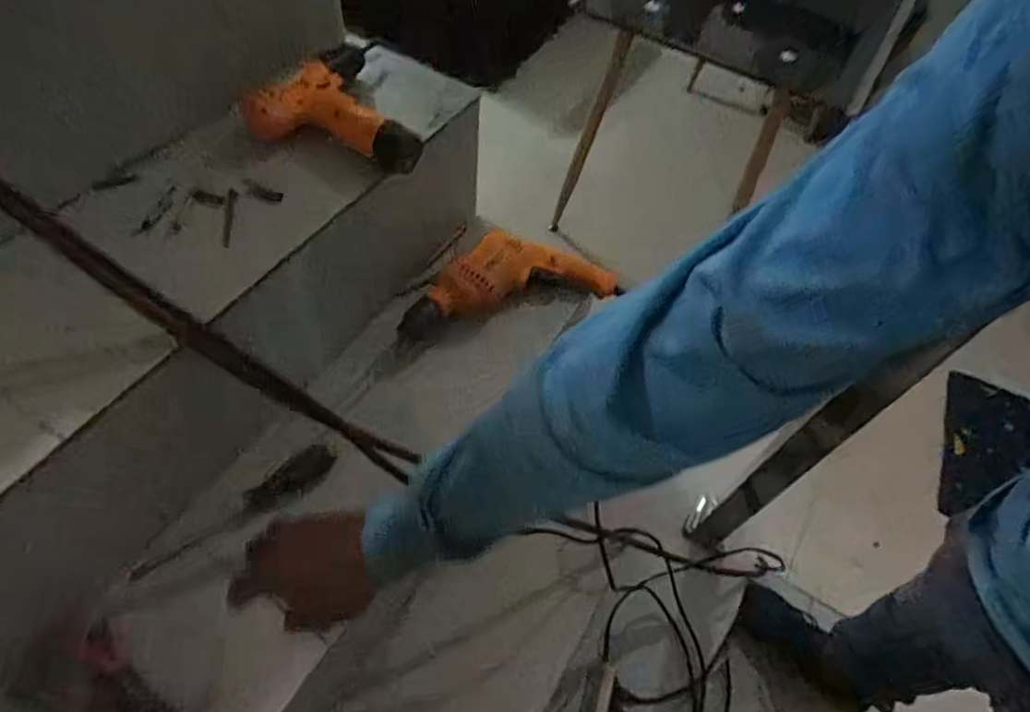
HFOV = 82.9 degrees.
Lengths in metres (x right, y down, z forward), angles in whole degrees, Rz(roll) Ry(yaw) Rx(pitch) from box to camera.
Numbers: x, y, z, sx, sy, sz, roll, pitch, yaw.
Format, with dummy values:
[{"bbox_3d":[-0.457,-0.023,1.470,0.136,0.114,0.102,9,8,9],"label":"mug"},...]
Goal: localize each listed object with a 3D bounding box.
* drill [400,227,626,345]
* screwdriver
[{"bbox_3d":[-0.003,-0.121,0.859,0.275,0.059,0.132,-15,87,-18],"label":"drill"},{"bbox_3d":[-0.312,0.173,0.657,0.228,0.036,0.029,-30,61,-25],"label":"screwdriver"}]

